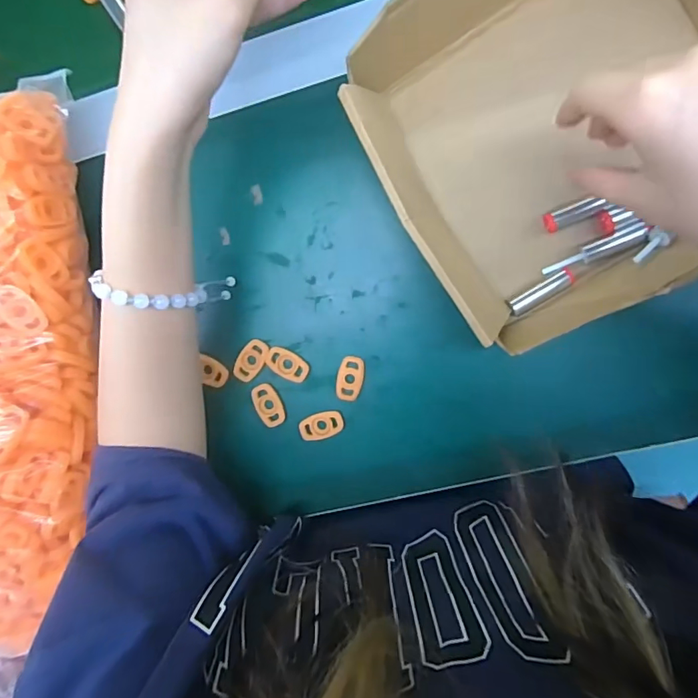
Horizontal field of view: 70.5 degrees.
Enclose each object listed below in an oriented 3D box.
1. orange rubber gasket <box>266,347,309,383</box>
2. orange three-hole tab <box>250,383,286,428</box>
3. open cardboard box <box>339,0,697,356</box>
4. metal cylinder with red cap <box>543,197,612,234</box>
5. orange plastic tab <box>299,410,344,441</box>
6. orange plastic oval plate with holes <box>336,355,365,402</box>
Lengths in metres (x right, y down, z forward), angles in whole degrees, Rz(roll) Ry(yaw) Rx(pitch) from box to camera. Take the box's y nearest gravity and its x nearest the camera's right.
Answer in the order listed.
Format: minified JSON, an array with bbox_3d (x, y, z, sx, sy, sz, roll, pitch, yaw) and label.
[{"bbox_3d":[-0.045,0.012,0.360,0.032,0.004,0.019,28,100,2],"label":"orange rubber gasket"},{"bbox_3d":[-0.060,0.042,0.365,0.019,0.004,0.032,-26,94,9],"label":"orange three-hole tab"},{"bbox_3d":[0.127,-0.133,0.293,0.216,0.084,0.206,-29,94,10],"label":"open cardboard box"},{"bbox_3d":[0.147,-0.089,0.326,0.036,0.010,0.013,-23,95,9],"label":"metal cylinder with red cap"},{"bbox_3d":[-0.020,0.056,0.362,0.032,0.004,0.019,-19,95,9],"label":"orange plastic tab"},{"bbox_3d":[0.001,0.021,0.357,0.019,0.004,0.032,10,99,5],"label":"orange plastic oval plate with holes"}]

